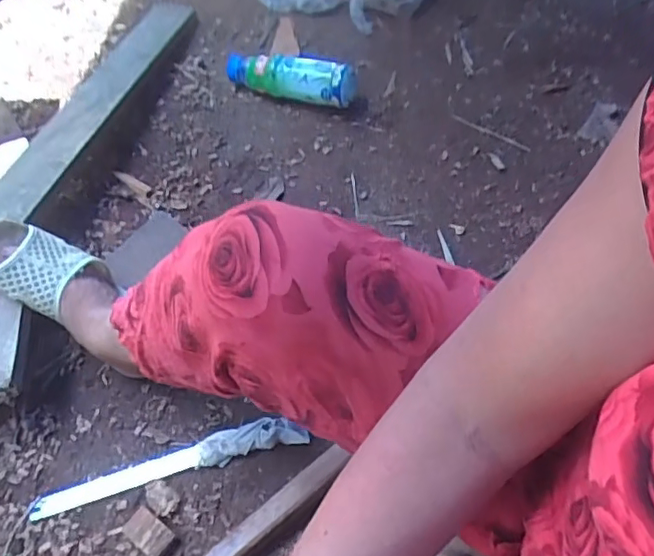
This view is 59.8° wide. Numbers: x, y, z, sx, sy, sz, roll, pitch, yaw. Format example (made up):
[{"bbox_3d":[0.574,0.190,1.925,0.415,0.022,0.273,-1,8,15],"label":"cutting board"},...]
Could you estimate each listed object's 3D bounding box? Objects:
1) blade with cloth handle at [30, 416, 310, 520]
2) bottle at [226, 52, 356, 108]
[{"bbox_3d":[-0.168,0.196,0.606,0.292,0.031,0.033,-12,59,-7],"label":"blade with cloth handle"},{"bbox_3d":[-0.068,-0.317,0.898,0.213,0.080,0.076,11,59,8],"label":"bottle"}]

